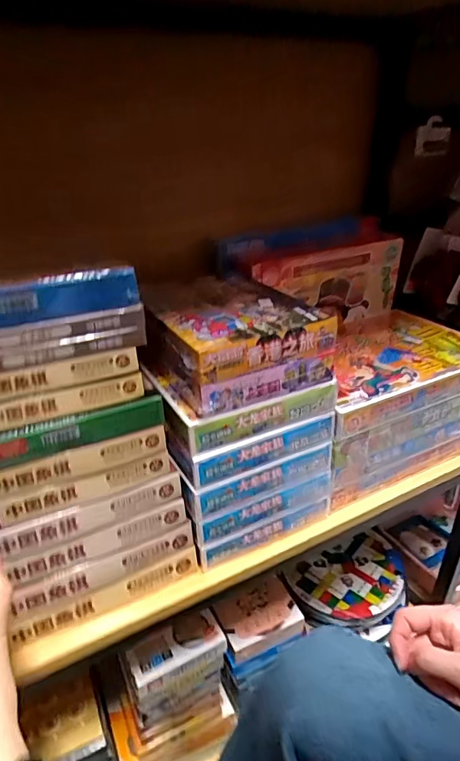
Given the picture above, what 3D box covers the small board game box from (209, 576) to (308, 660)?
[{"bbox_3d":[0.037,0.316,0.637,0.106,0.029,0.075,-15,32,-24],"label":"small board game box"}]

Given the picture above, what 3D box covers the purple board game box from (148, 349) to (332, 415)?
[{"bbox_3d":[0.008,-0.020,0.463,0.144,0.034,0.120,-13,32,-22],"label":"purple board game box"}]

